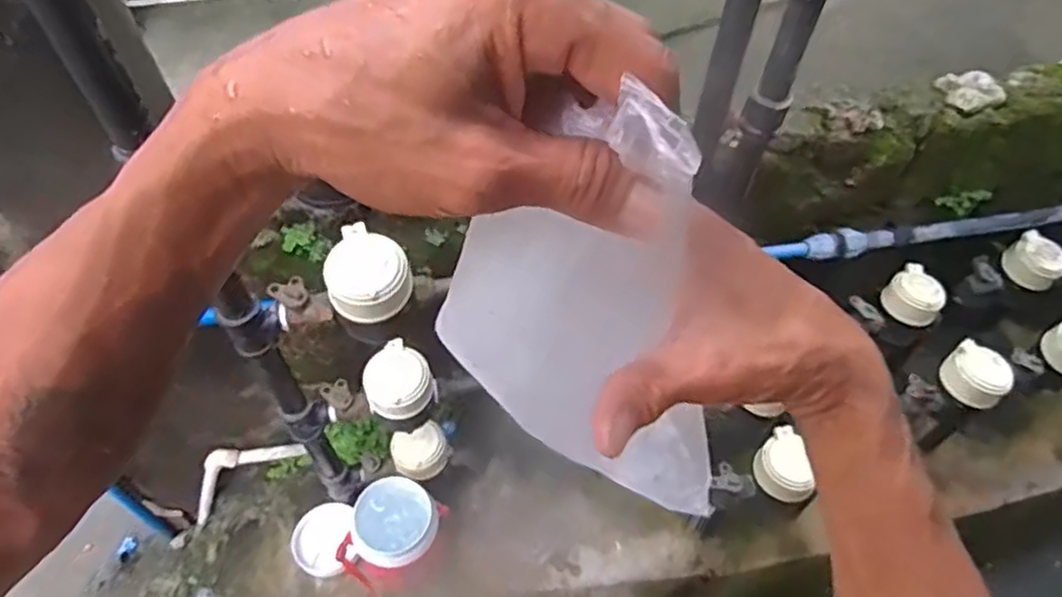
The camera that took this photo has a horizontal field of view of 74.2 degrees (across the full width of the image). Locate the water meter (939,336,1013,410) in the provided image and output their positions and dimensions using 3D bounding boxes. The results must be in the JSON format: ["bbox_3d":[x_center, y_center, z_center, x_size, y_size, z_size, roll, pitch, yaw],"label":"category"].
[{"bbox_3d":[0.664,0.118,1.049,0.079,0.054,0.089,-38,64,-23],"label":"water meter"}]

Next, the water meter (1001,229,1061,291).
[{"bbox_3d":[0.859,-0.065,1.194,0.081,0.050,0.090,-33,62,-20],"label":"water meter"}]

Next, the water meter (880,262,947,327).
[{"bbox_3d":[0.632,-0.005,1.153,0.076,0.065,0.086,-38,64,-23],"label":"water meter"}]

